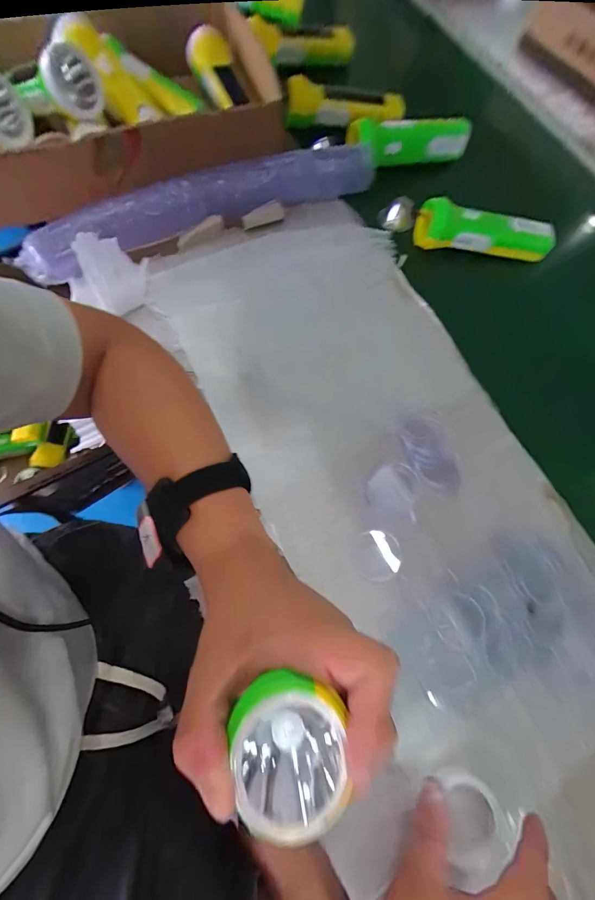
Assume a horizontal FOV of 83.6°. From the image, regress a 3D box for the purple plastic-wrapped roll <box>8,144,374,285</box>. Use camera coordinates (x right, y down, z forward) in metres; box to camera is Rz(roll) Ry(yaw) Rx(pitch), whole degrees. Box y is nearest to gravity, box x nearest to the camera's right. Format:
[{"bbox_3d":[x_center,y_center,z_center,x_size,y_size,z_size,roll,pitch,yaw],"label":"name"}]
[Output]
[{"bbox_3d":[-0.098,-0.276,0.378,0.416,0.053,0.045,-26,78,-8],"label":"purple plastic-wrapped roll"}]

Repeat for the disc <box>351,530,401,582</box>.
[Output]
[{"bbox_3d":[0.071,0.096,0.302,0.042,0.006,0.042,0,76,-1],"label":"disc"}]

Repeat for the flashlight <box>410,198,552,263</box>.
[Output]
[{"bbox_3d":[0.232,-0.266,0.402,0.165,0.049,0.042,3,76,-1],"label":"flashlight"}]

